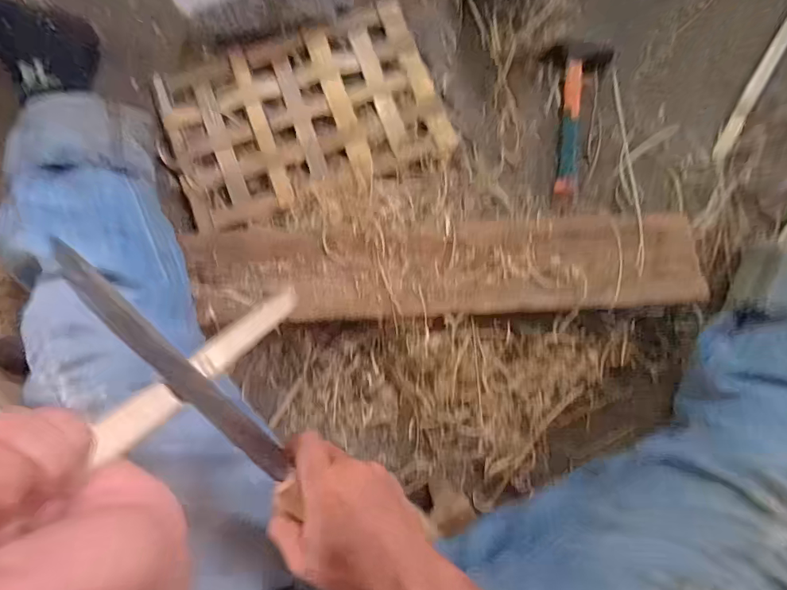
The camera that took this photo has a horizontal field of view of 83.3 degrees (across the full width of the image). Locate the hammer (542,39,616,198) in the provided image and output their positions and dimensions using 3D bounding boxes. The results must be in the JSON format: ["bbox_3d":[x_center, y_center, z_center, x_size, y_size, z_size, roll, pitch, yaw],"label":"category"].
[{"bbox_3d":[0.235,-0.239,0.588,0.083,0.021,0.205,10,82,-1],"label":"hammer"}]

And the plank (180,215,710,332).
[{"bbox_3d":[0.063,-0.032,0.530,0.617,0.037,0.119,-3,81,-1],"label":"plank"}]

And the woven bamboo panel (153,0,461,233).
[{"bbox_3d":[-0.116,-0.233,0.575,0.338,0.022,0.225,-21,84,-5],"label":"woven bamboo panel"}]

